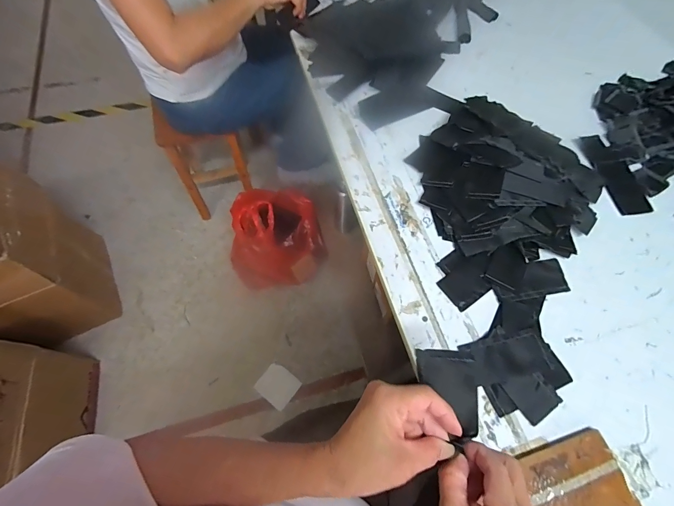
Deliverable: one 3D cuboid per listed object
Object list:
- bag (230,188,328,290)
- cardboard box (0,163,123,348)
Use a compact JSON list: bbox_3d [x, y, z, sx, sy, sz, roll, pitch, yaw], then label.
[{"bbox_3d":[-0.234,-0.053,1.192,0.332,0.287,0.291,-17,65,-11],"label":"bag"},{"bbox_3d":[-1.016,0.032,1.024,0.339,0.499,0.401,-31,68,-17],"label":"cardboard box"}]

